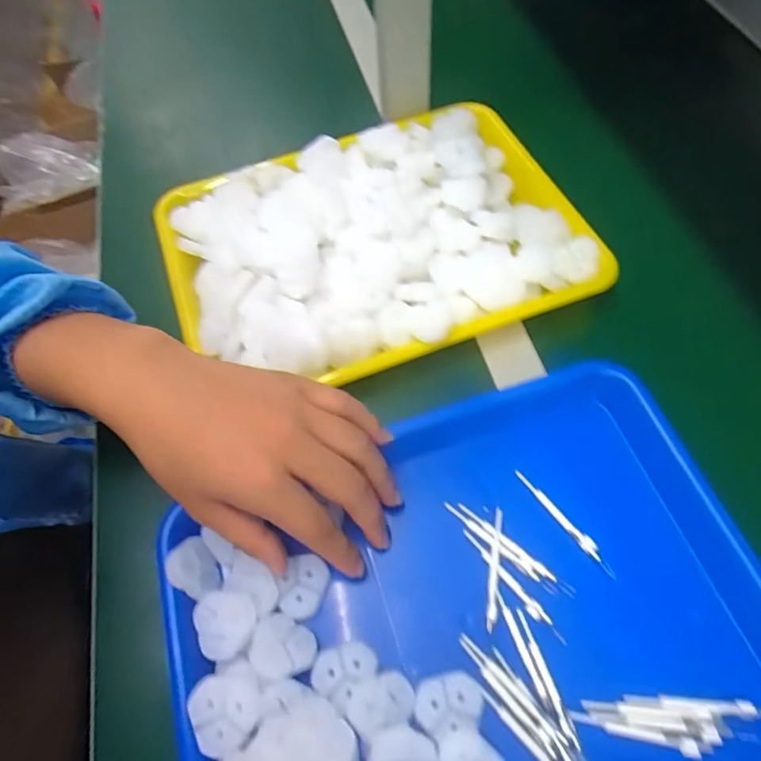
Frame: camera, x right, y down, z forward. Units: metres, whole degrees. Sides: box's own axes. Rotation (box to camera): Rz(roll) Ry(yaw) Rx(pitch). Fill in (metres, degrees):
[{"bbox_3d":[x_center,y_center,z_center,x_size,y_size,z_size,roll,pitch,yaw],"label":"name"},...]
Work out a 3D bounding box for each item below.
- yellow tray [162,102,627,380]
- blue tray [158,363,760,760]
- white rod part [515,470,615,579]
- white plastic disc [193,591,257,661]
[{"bbox_3d":[-0.008,-0.123,0.427,0.337,0.036,0.244,-19,62,-7],"label":"yellow tray"},{"bbox_3d":[0.054,0.139,0.299,0.333,0.046,0.242,-18,62,-6],"label":"blue tray"},{"bbox_3d":[0.118,0.089,0.330,0.007,0.007,0.082,-34,64,-14],"label":"white rod part"},{"bbox_3d":[-0.090,0.141,0.301,0.035,0.008,0.034,-2,61,3],"label":"white plastic disc"}]

